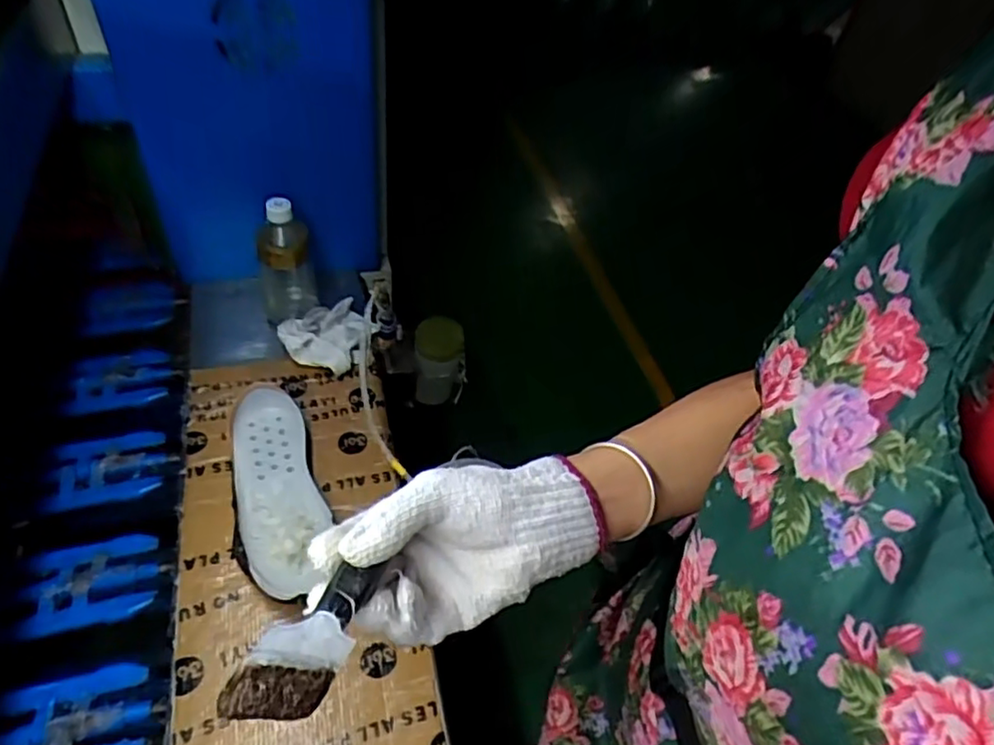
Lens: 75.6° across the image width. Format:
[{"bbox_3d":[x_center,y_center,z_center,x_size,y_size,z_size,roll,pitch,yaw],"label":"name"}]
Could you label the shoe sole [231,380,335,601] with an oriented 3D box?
[{"bbox_3d":[-0.230,0.125,0.673,0.084,0.053,0.233,-15,52,-19],"label":"shoe sole"}]

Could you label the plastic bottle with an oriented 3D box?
[{"bbox_3d":[-0.252,-0.129,0.767,0.066,0.170,0.054,-14,51,-18],"label":"plastic bottle"}]

